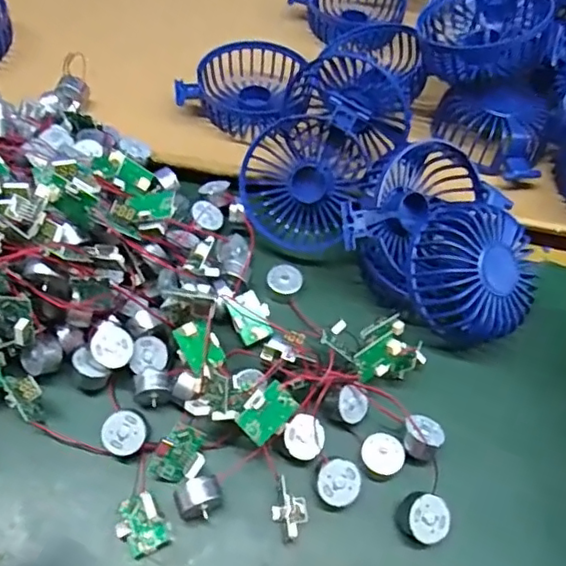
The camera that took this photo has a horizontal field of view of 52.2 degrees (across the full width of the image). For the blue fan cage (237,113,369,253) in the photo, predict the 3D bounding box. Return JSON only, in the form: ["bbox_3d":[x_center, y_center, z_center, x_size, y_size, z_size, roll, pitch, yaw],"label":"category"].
[{"bbox_3d":[0.014,-0.069,0.401,0.078,0.034,0.085,0,93,11],"label":"blue fan cage"}]

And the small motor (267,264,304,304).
[{"bbox_3d":[0.000,0.001,0.389,0.023,0.015,0.022,2,56,-3],"label":"small motor"}]

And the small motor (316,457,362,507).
[{"bbox_3d":[0.029,0.108,0.309,0.022,0.017,0.023,2,56,-3],"label":"small motor"}]

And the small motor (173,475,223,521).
[{"bbox_3d":[-0.043,0.113,0.299,0.024,0.025,0.017,-20,60,-17],"label":"small motor"}]

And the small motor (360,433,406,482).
[{"bbox_3d":[0.055,0.096,0.322,0.023,0.009,0.024,2,56,-3],"label":"small motor"}]

